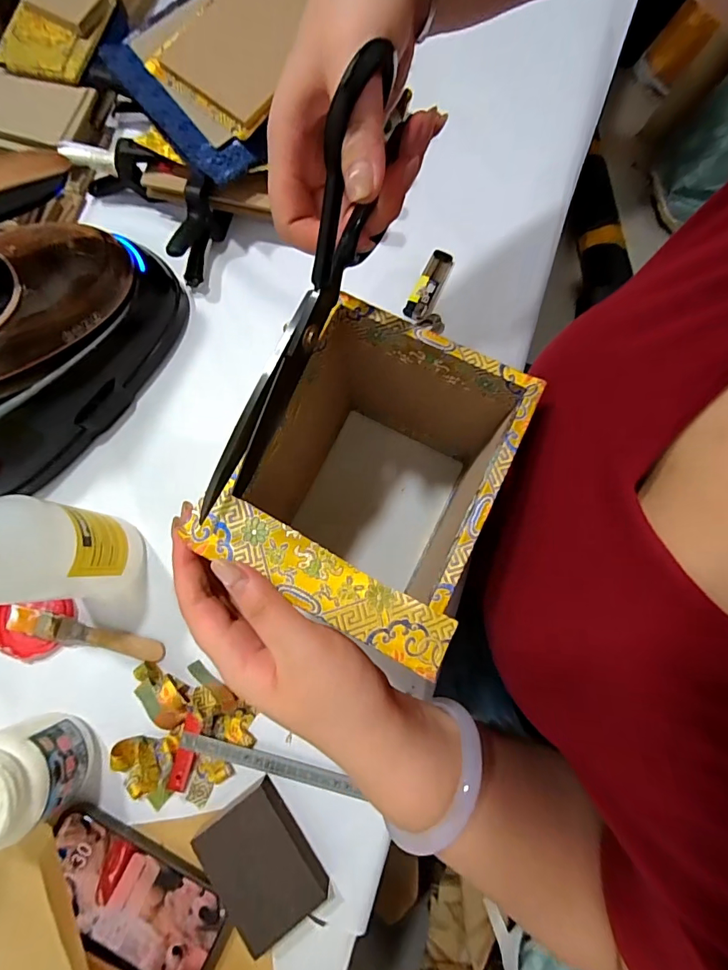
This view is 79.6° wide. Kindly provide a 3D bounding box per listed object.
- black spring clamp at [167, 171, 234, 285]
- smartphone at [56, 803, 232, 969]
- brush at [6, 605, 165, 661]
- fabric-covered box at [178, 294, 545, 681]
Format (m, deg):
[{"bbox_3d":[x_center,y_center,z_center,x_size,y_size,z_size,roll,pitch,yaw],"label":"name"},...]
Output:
[{"bbox_3d":[-0.169,-0.263,0.451,0.031,0.059,0.088,11,78,3],"label":"black spring clamp"},{"bbox_3d":[-0.186,0.334,0.354,0.158,0.013,0.080,22,79,5],"label":"smartphone"},{"bbox_3d":[-0.251,0.138,0.396,0.133,0.023,0.024,15,79,4],"label":"brush"},{"bbox_3d":[0.008,0.006,0.341,0.150,0.185,0.179,27,79,6],"label":"fabric-covered box"}]

